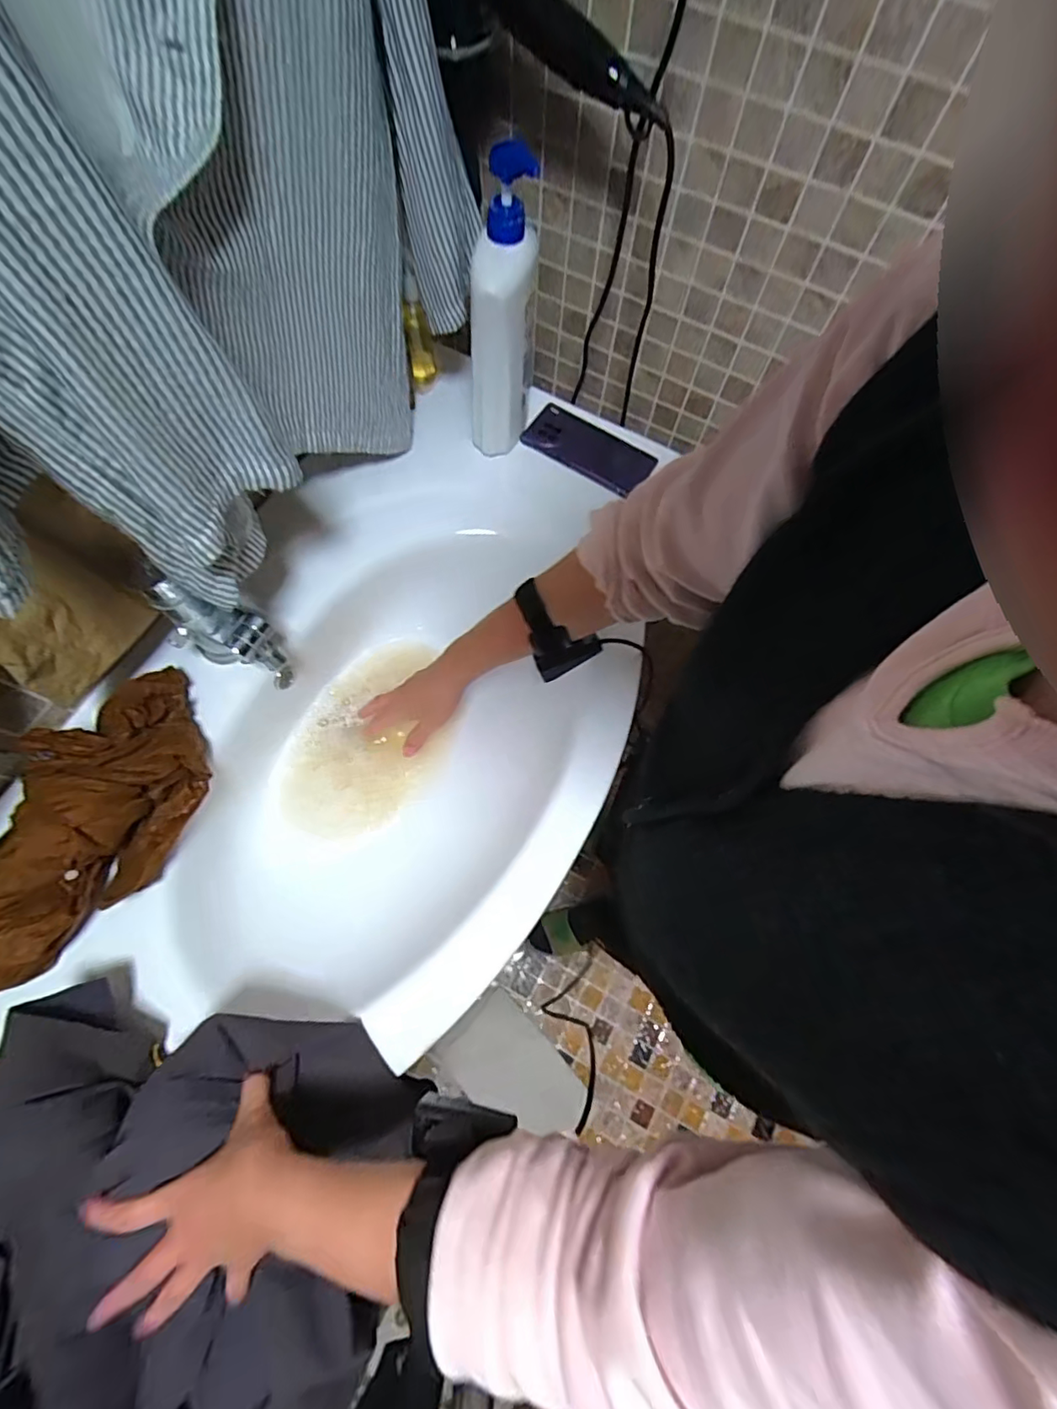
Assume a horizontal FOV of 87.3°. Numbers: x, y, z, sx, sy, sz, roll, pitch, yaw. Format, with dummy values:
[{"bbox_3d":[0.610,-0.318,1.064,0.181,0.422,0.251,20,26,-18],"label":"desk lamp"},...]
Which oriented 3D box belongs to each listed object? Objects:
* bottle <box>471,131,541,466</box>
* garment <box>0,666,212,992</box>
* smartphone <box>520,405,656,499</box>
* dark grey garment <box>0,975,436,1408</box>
[{"bbox_3d":[-0.026,-0.398,0.605,0.056,0.247,0.085,25,72,6],"label":"bottle"},{"bbox_3d":[-0.387,0.103,0.488,0.124,0.080,0.310,15,71,3],"label":"garment"},{"bbox_3d":[0.075,-0.330,0.708,0.161,0.007,0.076,30,72,8],"label":"smartphone"},{"bbox_3d":[-0.276,0.400,0.403,0.317,0.141,0.323,12,71,2],"label":"dark grey garment"}]

